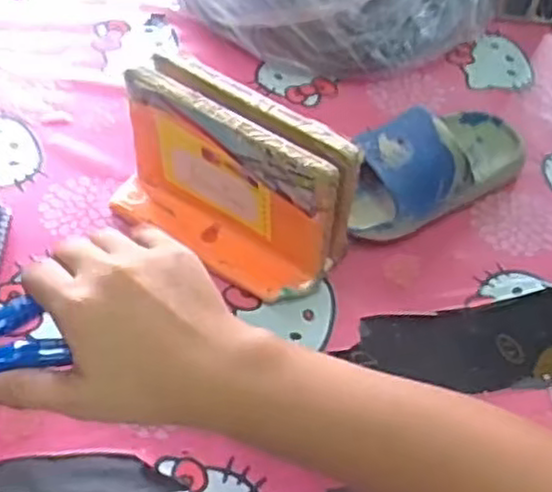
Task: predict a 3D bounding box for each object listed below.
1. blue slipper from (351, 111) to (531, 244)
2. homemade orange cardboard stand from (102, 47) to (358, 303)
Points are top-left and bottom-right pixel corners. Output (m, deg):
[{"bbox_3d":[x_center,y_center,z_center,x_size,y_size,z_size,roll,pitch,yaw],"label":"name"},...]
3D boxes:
[{"bbox_3d":[0.116,-0.064,0.535,0.166,0.060,0.079,-26,59,-21],"label":"blue slipper"},{"bbox_3d":[-0.033,-0.042,0.484,0.160,0.113,0.064,31,58,18],"label":"homemade orange cardboard stand"}]

